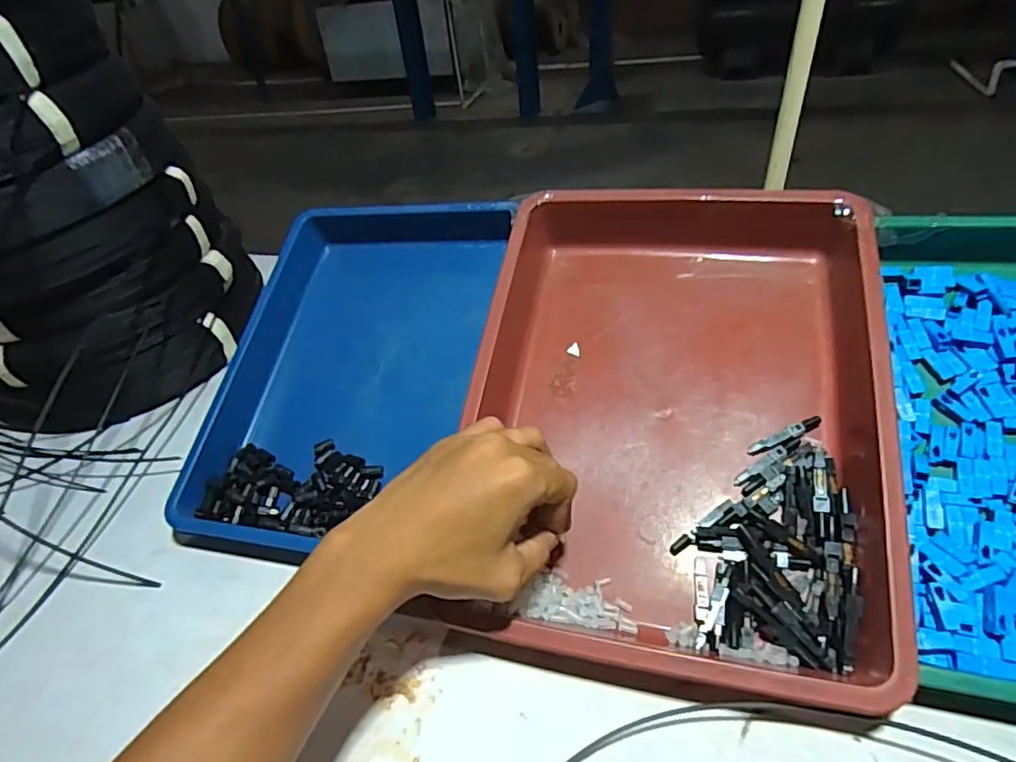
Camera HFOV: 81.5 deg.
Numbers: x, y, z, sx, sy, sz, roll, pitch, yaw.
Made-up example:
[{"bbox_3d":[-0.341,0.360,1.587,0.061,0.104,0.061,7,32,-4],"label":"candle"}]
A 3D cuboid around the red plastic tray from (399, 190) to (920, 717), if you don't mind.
[{"bbox_3d":[0.112,0.009,0.415,0.265,0.061,0.354,4,62,17],"label":"red plastic tray"}]

